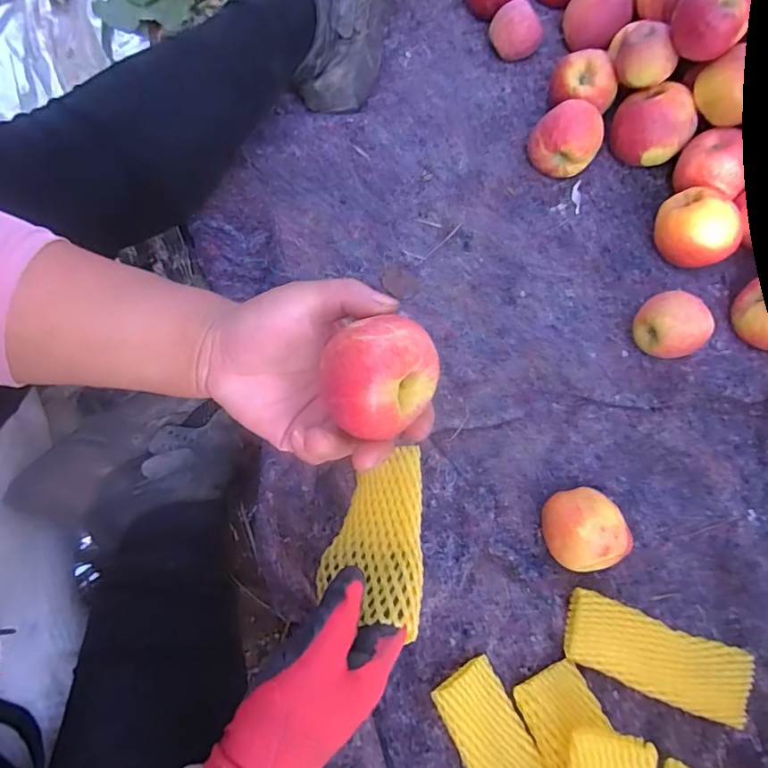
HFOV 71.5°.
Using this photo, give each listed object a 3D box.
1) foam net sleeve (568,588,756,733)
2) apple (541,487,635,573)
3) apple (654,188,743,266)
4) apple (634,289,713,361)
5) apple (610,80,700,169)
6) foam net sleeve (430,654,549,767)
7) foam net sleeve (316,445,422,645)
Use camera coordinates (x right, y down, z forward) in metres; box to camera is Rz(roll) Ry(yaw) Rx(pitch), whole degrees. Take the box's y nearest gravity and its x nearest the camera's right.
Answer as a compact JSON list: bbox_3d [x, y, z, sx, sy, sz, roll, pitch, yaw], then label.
[{"bbox_3d":[0.226,0.226,0.442,0.150,0.030,0.060,18,72,8],"label":"foam net sleeve"},{"bbox_3d":[0.173,0.129,0.471,0.062,0.054,0.068,-1,72,2],"label":"apple"},{"bbox_3d":[0.329,-0.163,0.571,0.080,0.074,0.069,39,76,14],"label":"apple"},{"bbox_3d":[0.283,-0.053,0.532,0.064,0.055,0.062,-1,72,2],"label":"apple"},{"bbox_3d":[0.301,-0.288,0.608,0.085,0.081,0.073,36,77,13],"label":"apple"},{"bbox_3d":[0.097,0.303,0.425,0.055,0.035,0.148,-29,72,-8],"label":"foam net sleeve"},{"bbox_3d":[-0.012,0.121,0.421,0.081,0.015,0.145,-15,41,19],"label":"foam net sleeve"}]

